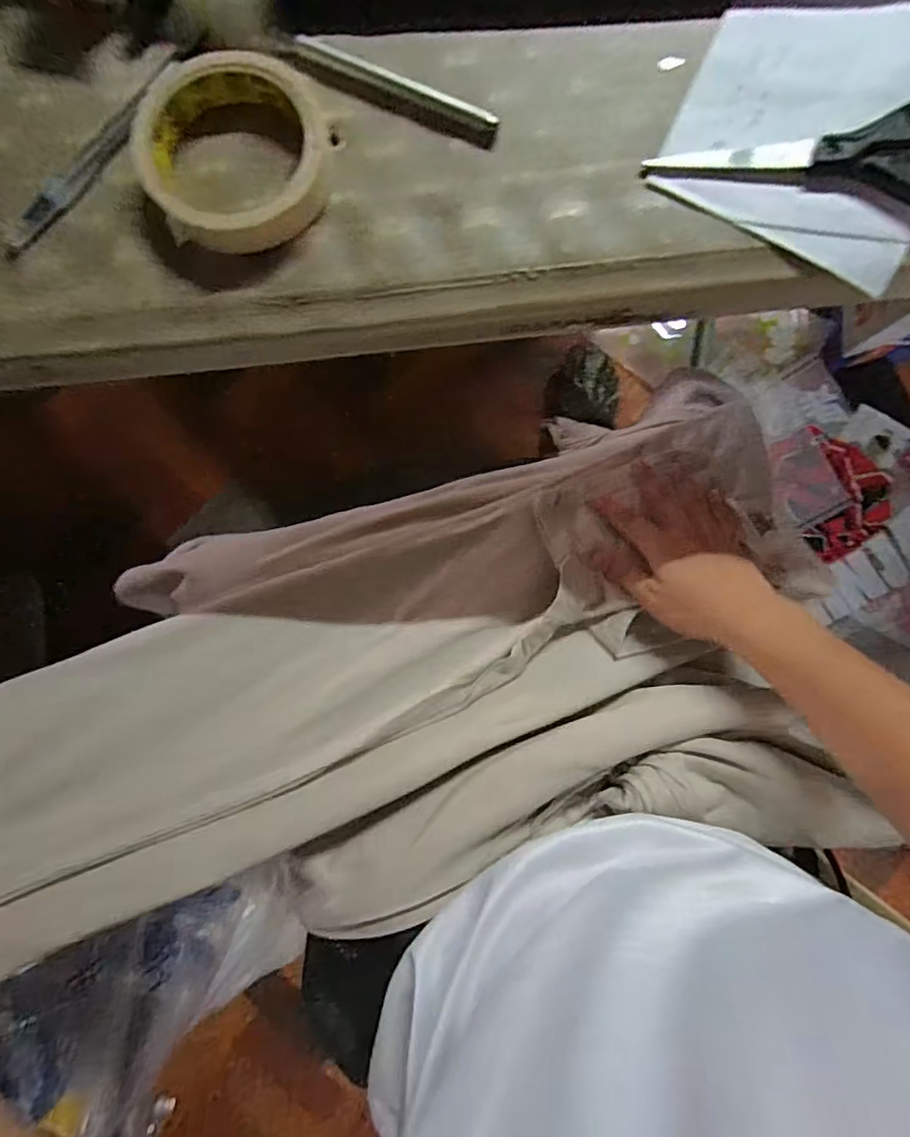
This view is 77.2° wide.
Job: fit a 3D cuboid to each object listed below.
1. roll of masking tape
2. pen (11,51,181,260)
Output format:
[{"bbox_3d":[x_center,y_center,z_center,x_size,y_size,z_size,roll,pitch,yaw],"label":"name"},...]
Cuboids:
[{"bbox_3d":[-0.111,-0.212,0.286,0.096,0.021,0.096,0,87,1],"label":"roll of masking tape"},{"bbox_3d":[-0.184,-0.212,0.291,0.014,0.008,0.132,38,88,2],"label":"pen"}]

